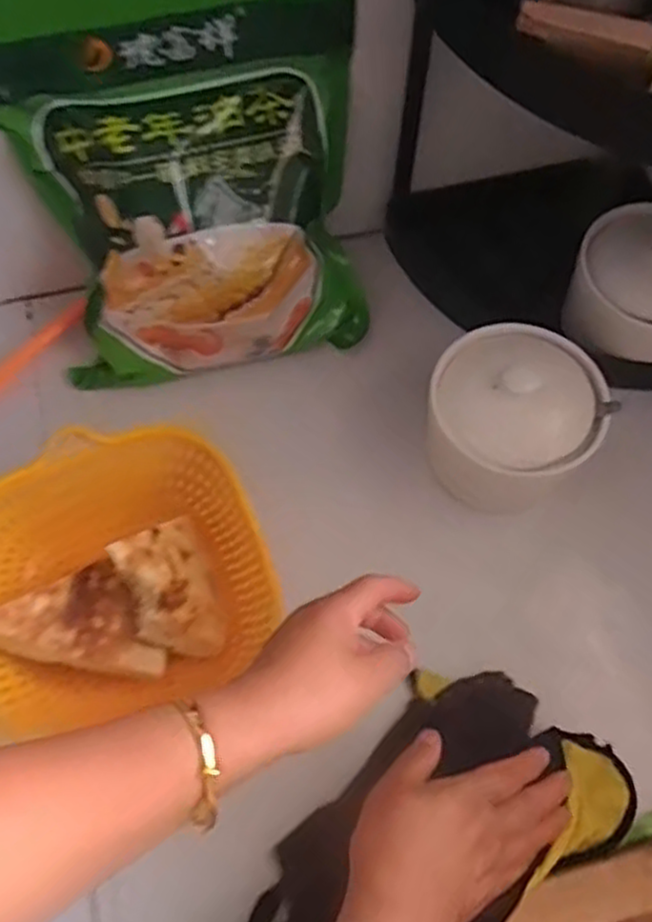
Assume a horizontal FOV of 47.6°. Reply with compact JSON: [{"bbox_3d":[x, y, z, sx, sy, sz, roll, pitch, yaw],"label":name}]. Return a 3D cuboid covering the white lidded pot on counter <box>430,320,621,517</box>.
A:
[{"bbox_3d":[0.134,-0.031,0.557,0.134,0.093,0.123,-11,65,-7],"label":"white lidded pot on counter"}]

